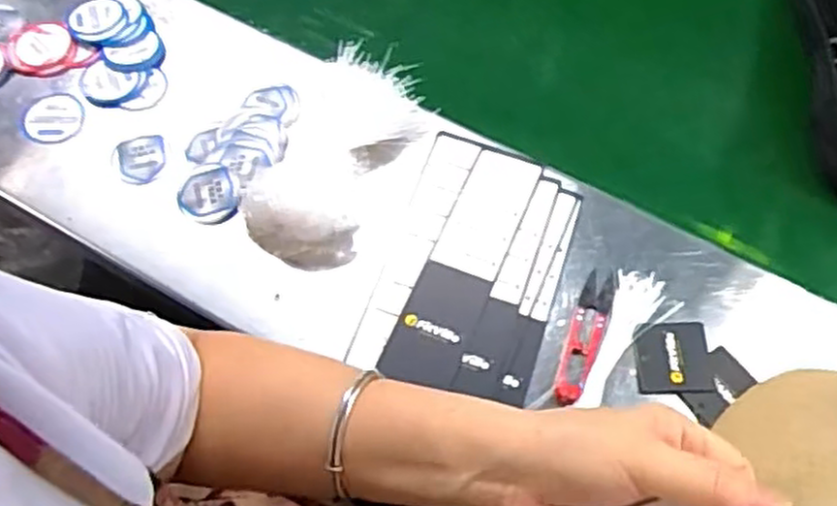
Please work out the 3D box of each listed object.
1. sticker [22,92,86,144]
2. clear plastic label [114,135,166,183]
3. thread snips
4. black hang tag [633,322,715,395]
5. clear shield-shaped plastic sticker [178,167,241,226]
[{"bbox_3d":[-0.297,-0.110,0.625,0.047,0.006,0.046,0,65,0],"label":"sticker"},{"bbox_3d":[-0.221,-0.073,0.607,0.042,0.004,0.043,-9,65,3],"label":"clear plastic label"},{"bbox_3d":[0.117,0.057,0.537,0.024,0.004,0.105,18,66,8],"label":"thread snips"},{"bbox_3d":[0.175,0.072,0.528,0.050,0.004,0.051,0,65,0],"label":"black hang tag"},{"bbox_3d":[-0.161,-0.041,0.585,0.041,0.004,0.045,-23,77,-5],"label":"clear shield-shaped plastic sticker"}]

